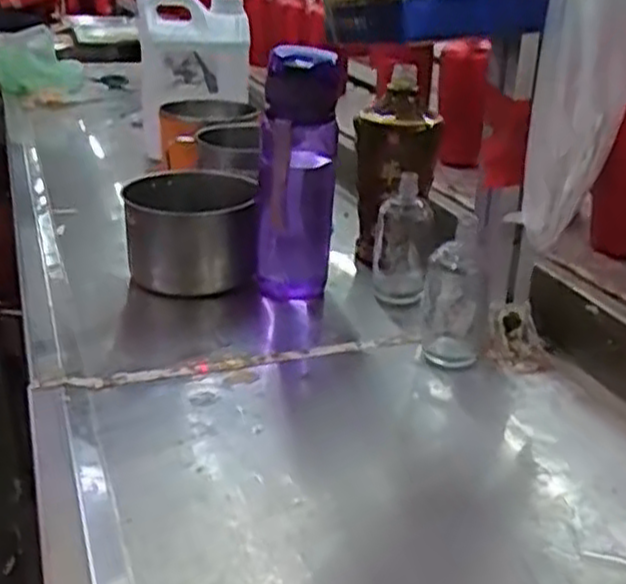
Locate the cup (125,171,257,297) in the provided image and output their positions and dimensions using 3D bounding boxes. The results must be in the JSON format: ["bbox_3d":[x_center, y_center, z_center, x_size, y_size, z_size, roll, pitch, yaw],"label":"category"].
[{"bbox_3d":[-0.119,-0.056,0.764,0.115,0.092,0.115,-1,26,0],"label":"cup"}]

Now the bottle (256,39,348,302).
[{"bbox_3d":[-0.015,-0.106,0.723,0.079,0.224,0.068,0,26,2],"label":"bottle"}]

